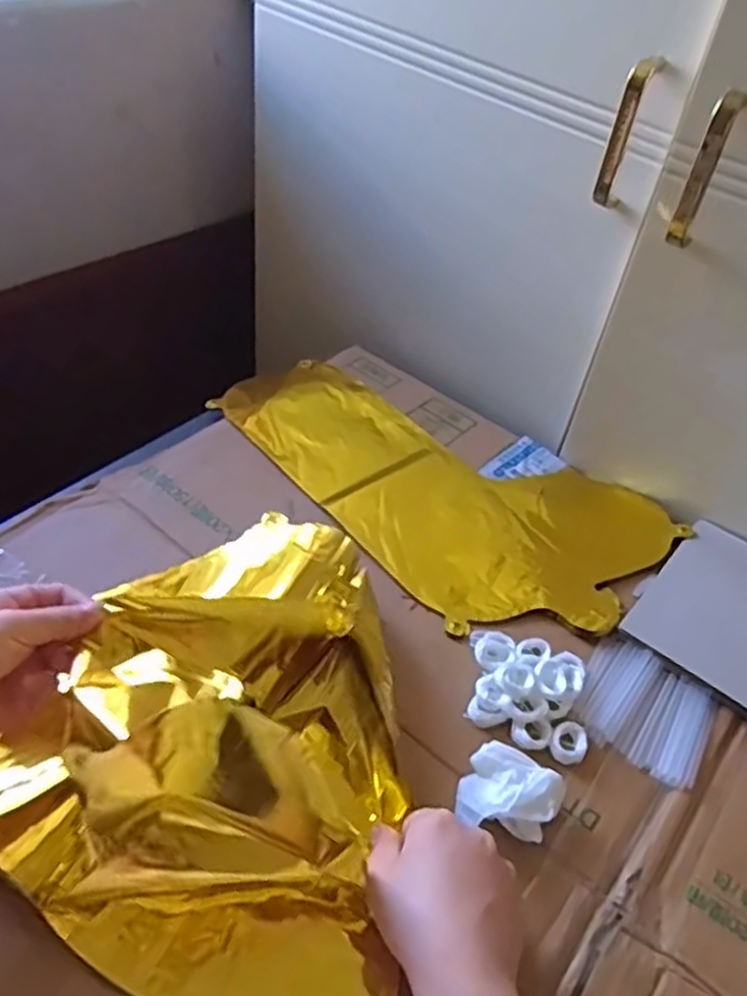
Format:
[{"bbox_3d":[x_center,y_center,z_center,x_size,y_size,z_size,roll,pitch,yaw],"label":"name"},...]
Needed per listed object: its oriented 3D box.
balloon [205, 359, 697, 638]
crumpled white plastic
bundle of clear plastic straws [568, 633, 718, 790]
[{"bbox_3d":[0.050,-0.024,0.666,0.388,0.017,0.225,37,53,25],"label":"balloon"},{"bbox_3d":[0.079,0.178,0.450,0.055,0.024,0.054,4,46,-4],"label":"crumpled white plastic"},{"bbox_3d":[0.185,0.142,0.516,0.086,0.004,0.109,28,49,18],"label":"bundle of clear plastic straws"}]

